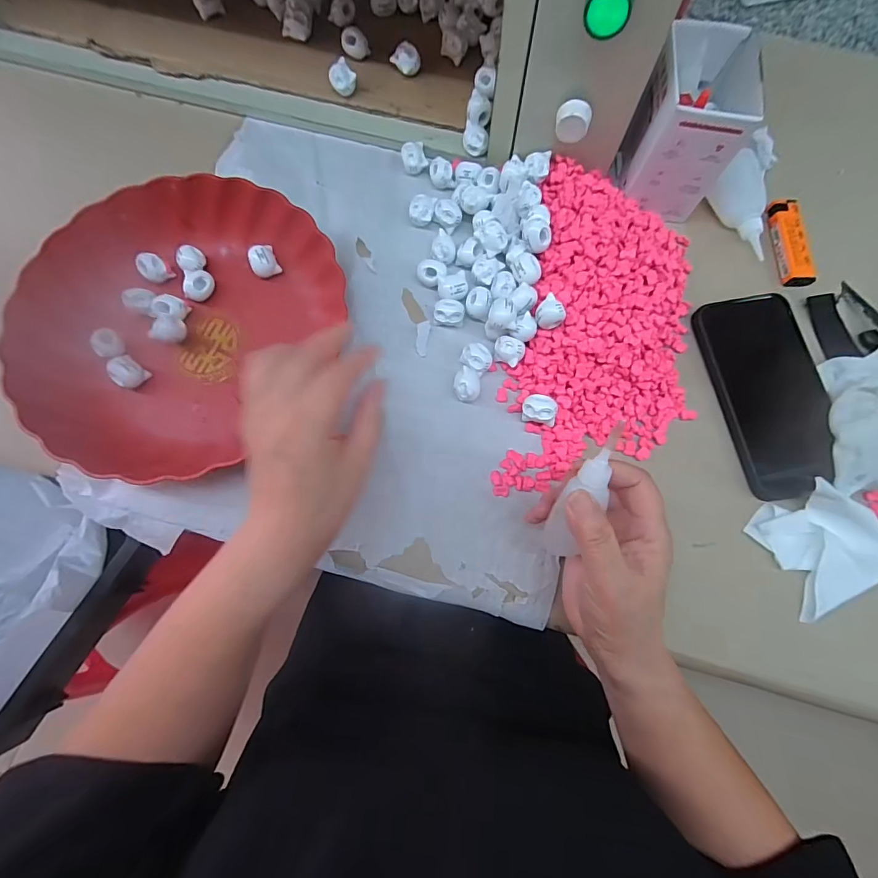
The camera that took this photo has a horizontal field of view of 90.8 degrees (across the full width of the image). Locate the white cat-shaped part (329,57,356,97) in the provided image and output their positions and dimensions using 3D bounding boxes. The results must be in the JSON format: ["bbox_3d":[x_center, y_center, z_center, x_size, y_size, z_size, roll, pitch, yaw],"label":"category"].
[{"bbox_3d":[-0.090,-0.334,0.405,0.021,0.021,0.021,-34,78,-9],"label":"white cat-shaped part"}]

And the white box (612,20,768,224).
[{"bbox_3d":[0.199,-0.253,0.355,0.078,0.101,0.090,19,76,4],"label":"white box"}]

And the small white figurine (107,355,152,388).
[{"bbox_3d":[-0.245,-0.052,0.339,0.018,0.019,0.021,39,78,9],"label":"small white figurine"}]

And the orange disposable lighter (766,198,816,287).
[{"bbox_3d":[0.309,-0.173,0.378,0.022,0.009,0.082,-2,76,-1],"label":"orange disposable lighter"}]

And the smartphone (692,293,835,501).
[{"bbox_3d":[0.262,-0.039,0.341,0.080,0.011,0.167,-5,76,-2],"label":"smartphone"}]

